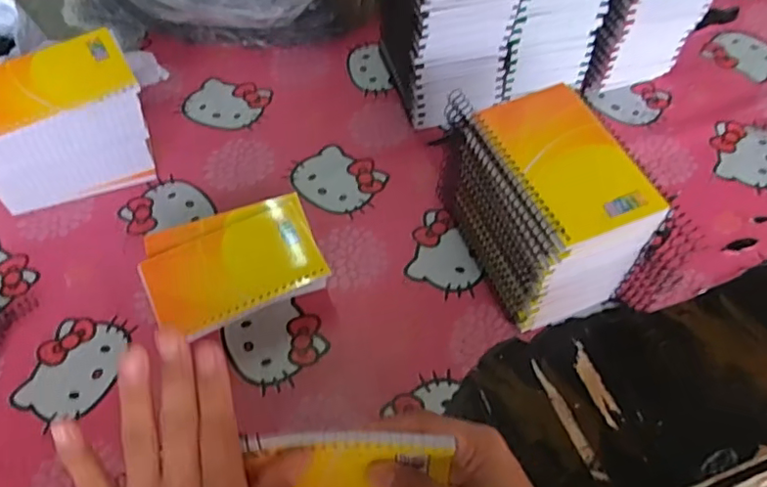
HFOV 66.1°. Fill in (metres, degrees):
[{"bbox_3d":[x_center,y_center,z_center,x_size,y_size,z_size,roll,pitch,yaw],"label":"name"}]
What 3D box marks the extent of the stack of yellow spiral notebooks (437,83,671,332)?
[{"bbox_3d":[0.120,-0.035,0.464,0.090,0.130,0.156,-19,58,-12],"label":"stack of yellow spiral notebooks"}]

